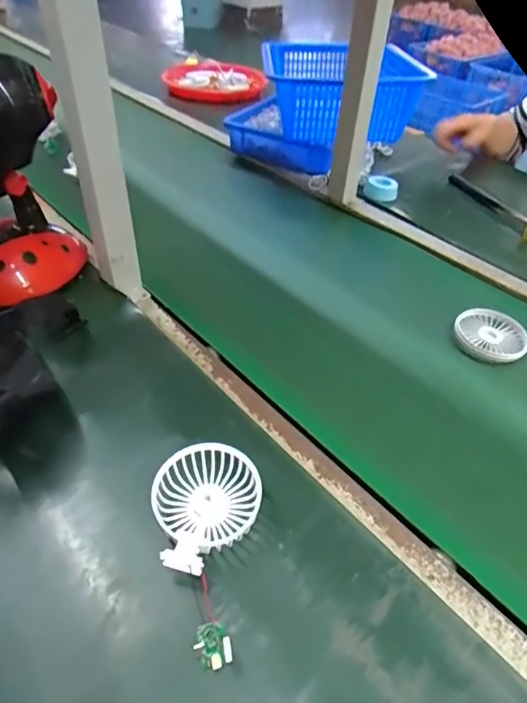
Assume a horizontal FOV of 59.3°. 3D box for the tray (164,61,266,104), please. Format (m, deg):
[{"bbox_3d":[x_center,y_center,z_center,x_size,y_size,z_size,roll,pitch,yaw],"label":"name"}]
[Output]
[{"bbox_3d":[-0.136,-0.760,1.292,0.278,0.042,0.263,-3,46,-6],"label":"tray"}]

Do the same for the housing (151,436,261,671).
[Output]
[{"bbox_3d":[-0.053,0.151,0.374,0.084,0.033,0.157,9,46,5],"label":"housing"}]

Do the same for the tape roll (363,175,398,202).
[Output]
[{"bbox_3d":[0.214,-0.299,0.842,0.059,0.030,0.059,9,46,6],"label":"tape roll"}]

